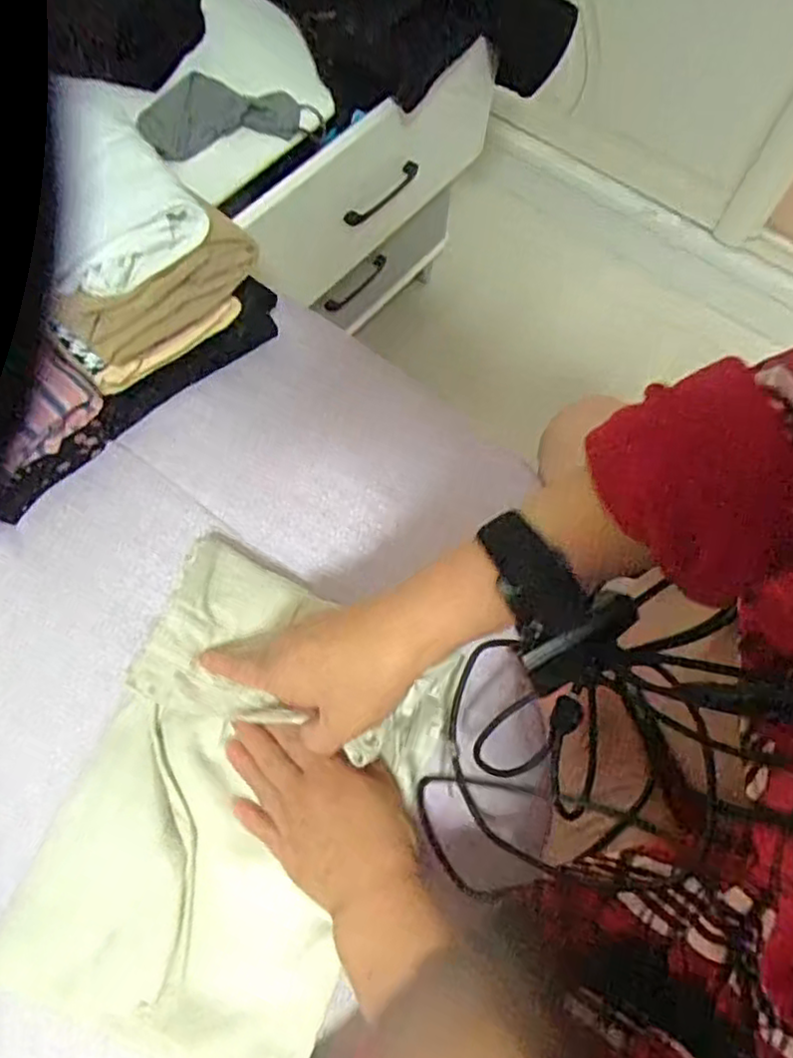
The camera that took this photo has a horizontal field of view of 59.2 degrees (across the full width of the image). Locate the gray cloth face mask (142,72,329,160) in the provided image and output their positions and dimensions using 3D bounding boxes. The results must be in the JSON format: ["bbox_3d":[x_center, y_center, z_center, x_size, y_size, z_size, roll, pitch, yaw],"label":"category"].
[{"bbox_3d":[-0.168,-0.423,0.706,0.175,0.022,0.083,-11,67,-7],"label":"gray cloth face mask"}]

